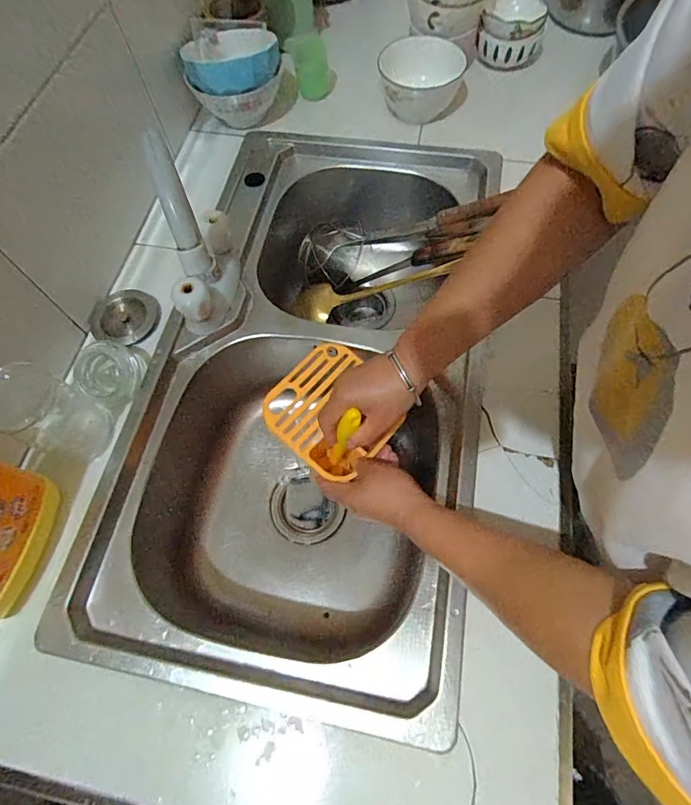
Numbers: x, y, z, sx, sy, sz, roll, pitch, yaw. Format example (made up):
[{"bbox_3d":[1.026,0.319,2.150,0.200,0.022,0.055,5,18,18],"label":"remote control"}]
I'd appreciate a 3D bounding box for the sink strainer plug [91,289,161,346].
[{"bbox_3d":[-0.284,-0.111,0.589,0.084,0.019,0.079,-1,66,2],"label":"sink strainer plug"}]

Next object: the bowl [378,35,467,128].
[{"bbox_3d":[0.117,-0.499,0.701,0.122,0.072,0.122,-1,65,2],"label":"bowl"}]

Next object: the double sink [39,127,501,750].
[{"bbox_3d":[-0.047,-0.033,0.622,0.408,0.229,0.738,9,66,6],"label":"double sink"}]

